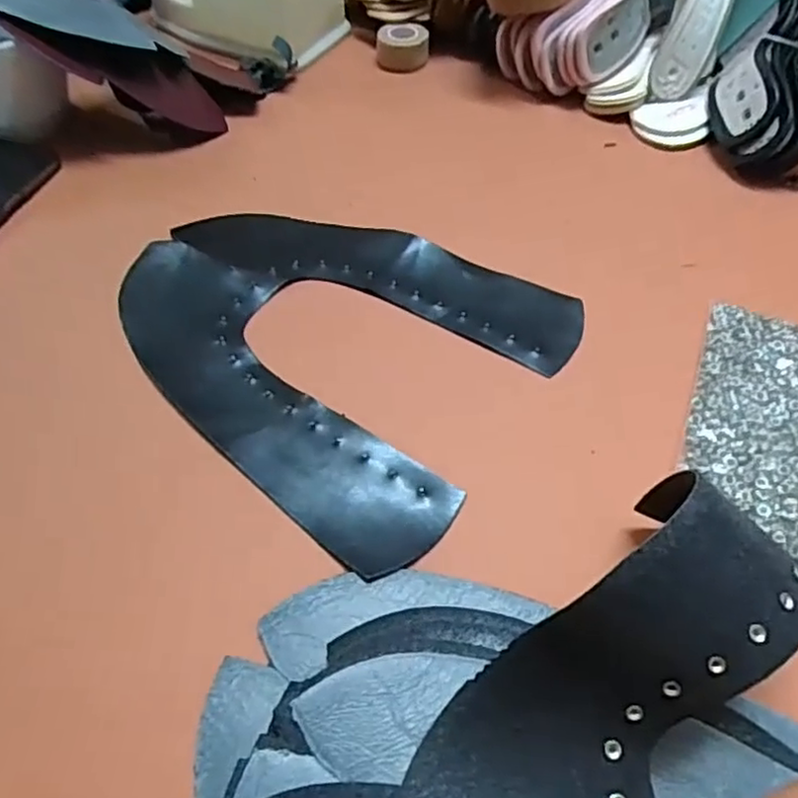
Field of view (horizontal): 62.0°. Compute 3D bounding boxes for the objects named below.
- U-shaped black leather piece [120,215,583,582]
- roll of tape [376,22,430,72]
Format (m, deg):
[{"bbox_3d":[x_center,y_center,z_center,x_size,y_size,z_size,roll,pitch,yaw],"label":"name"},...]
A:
[{"bbox_3d":[-0.044,-0.052,0.424,0.288,0.007,0.223,34,59,23],"label":"U-shaped black leather piece"},{"bbox_3d":[0.004,-0.338,0.639,0.049,0.026,0.049,1,52,-1],"label":"roll of tape"}]

